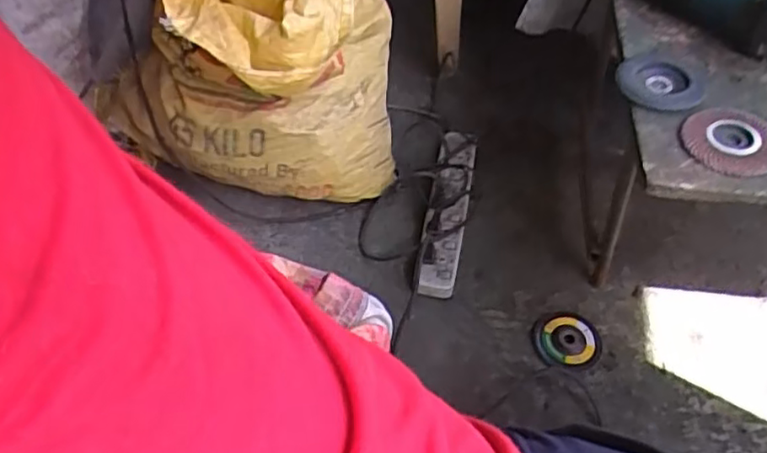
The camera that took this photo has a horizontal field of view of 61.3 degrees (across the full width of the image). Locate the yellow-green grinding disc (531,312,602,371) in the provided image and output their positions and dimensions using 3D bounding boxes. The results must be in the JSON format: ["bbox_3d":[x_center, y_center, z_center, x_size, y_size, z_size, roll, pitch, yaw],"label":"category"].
[{"bbox_3d":[0.266,0.162,0.934,0.094,0.014,0.088,0,52,0],"label":"yellow-green grinding disc"}]

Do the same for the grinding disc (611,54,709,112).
[{"bbox_3d":[0.303,-0.157,0.703,0.096,0.007,0.095,1,51,-1],"label":"grinding disc"}]

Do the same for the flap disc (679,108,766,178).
[{"bbox_3d":[0.348,-0.089,0.641,0.091,0.013,0.089,1,51,-1],"label":"flap disc"}]

